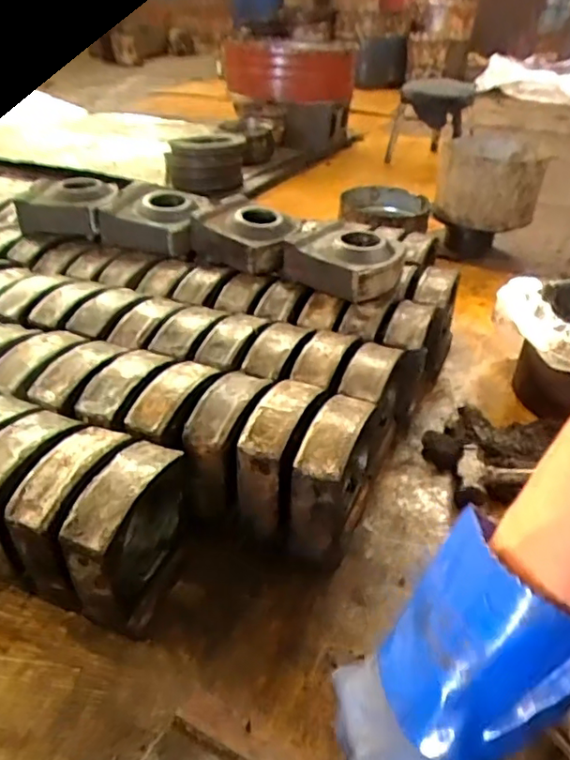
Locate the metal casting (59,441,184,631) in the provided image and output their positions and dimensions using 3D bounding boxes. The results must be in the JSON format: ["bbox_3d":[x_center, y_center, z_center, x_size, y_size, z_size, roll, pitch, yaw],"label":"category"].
[{"bbox_3d":[-0.178,0.183,0.702,0.071,0.193,0.174,12,35,17],"label":"metal casting"}]

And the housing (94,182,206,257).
[{"bbox_3d":[-0.263,-0.338,1.217,0.216,0.091,0.159,12,35,17],"label":"housing"}]

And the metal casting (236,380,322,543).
[{"bbox_3d":[-0.004,0.103,0.803,0.067,0.169,0.172,14,36,19],"label":"metal casting"}]

